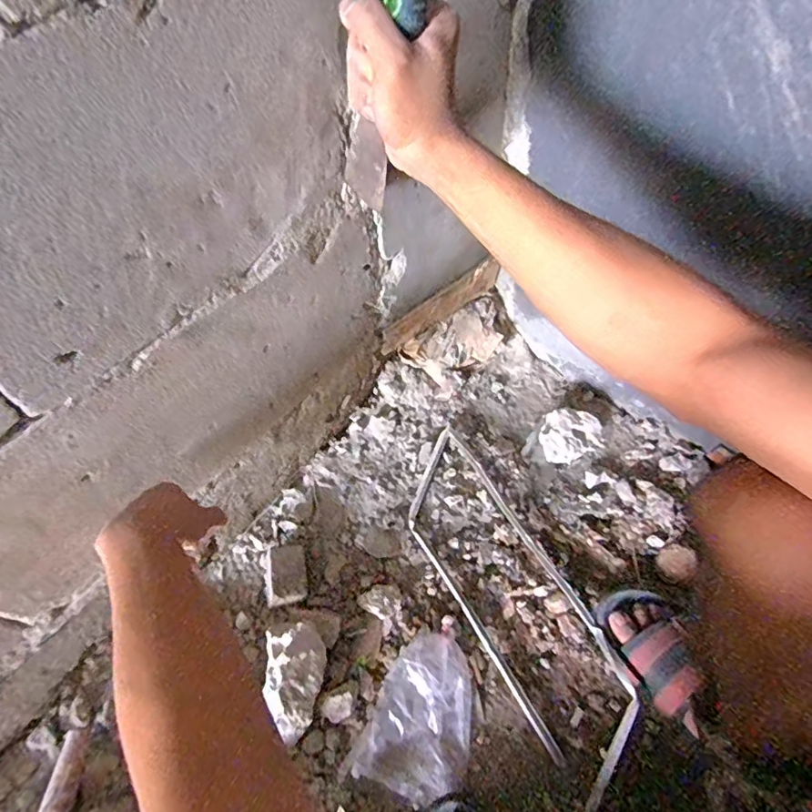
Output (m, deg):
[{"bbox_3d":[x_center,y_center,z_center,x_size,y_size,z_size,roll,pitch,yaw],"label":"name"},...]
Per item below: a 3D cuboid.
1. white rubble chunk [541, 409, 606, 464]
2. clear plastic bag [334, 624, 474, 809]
[{"bbox_3d":[0.237,0.046,0.723,0.094,0.051,0.069,2,56,2],"label":"white rubble chunk"},{"bbox_3d":[0.021,0.342,0.567,0.110,0.021,0.163,23,59,15],"label":"clear plastic bag"}]

